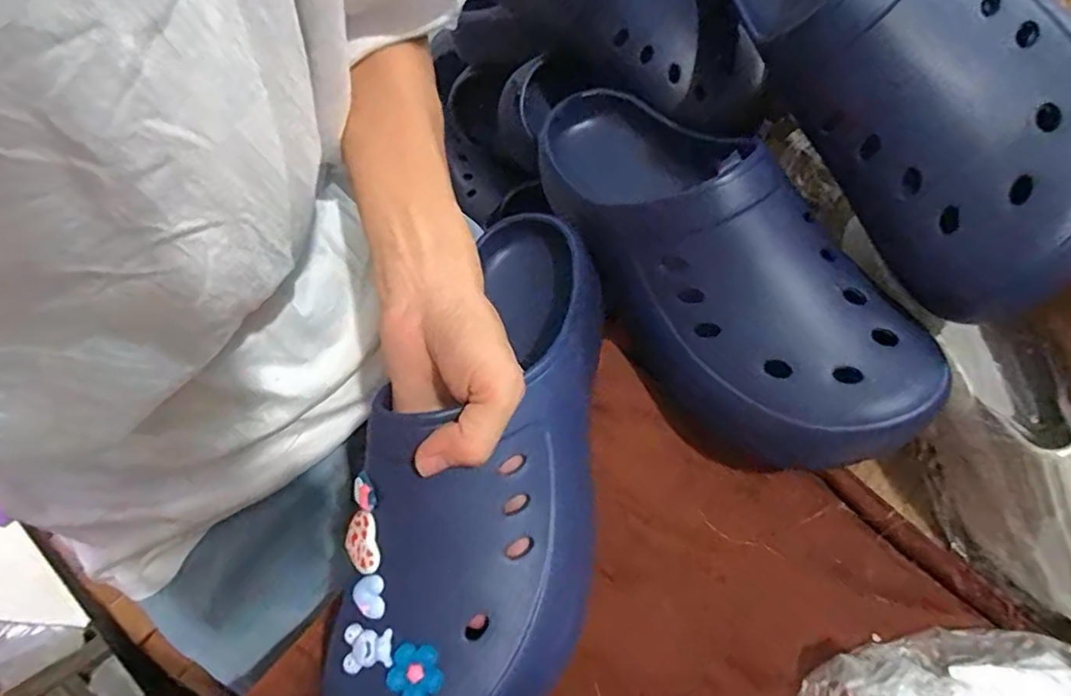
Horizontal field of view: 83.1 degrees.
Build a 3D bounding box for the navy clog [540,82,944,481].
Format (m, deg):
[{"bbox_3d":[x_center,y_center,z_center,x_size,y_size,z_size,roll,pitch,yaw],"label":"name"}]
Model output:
[{"bbox_3d":[0.102,-0.037,0.340,0.104,0.104,0.231,-32,75,-8],"label":"navy clog"}]

